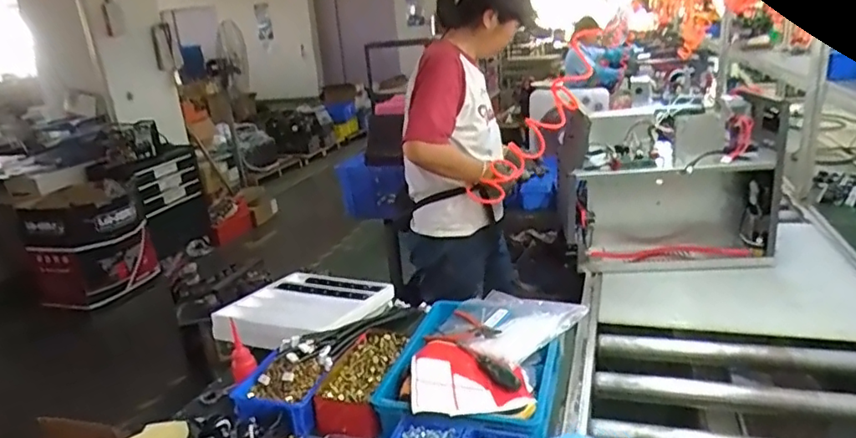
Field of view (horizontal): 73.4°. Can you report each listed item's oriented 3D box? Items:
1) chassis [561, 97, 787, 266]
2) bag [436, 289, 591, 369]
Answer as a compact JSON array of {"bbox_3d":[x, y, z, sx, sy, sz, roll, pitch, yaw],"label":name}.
[{"bbox_3d":[0.661,-0.101,1.632,0.572,0.394,0.255,0,19,14],"label":"chassis"},{"bbox_3d":[0.159,0.208,1.164,0.206,0.063,0.251,-20,24,-38],"label":"bag"}]

